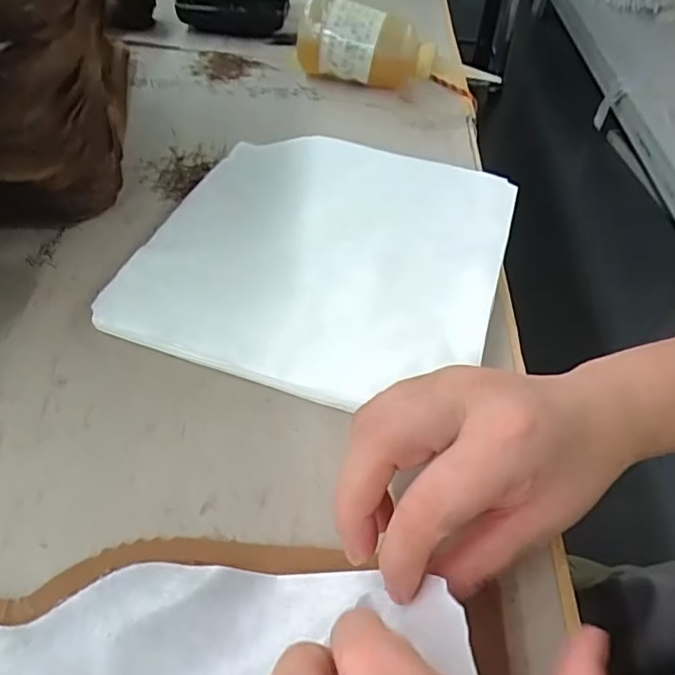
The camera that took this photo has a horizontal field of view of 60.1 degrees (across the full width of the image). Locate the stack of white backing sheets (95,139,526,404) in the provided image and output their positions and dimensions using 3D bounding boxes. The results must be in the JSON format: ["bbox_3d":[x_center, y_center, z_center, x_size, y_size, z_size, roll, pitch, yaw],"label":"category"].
[{"bbox_3d":[-0.003,-0.059,0.374,0.206,0.015,0.224,17,51,9],"label":"stack of white backing sheets"}]

